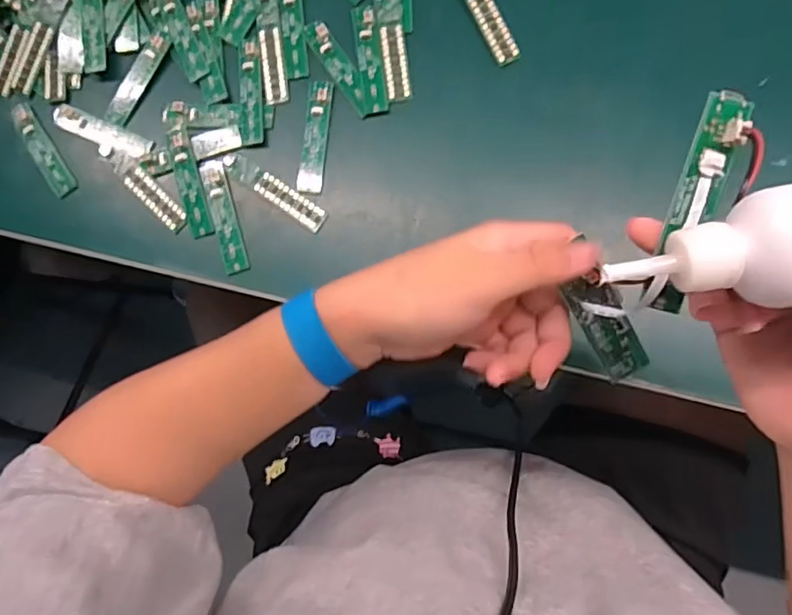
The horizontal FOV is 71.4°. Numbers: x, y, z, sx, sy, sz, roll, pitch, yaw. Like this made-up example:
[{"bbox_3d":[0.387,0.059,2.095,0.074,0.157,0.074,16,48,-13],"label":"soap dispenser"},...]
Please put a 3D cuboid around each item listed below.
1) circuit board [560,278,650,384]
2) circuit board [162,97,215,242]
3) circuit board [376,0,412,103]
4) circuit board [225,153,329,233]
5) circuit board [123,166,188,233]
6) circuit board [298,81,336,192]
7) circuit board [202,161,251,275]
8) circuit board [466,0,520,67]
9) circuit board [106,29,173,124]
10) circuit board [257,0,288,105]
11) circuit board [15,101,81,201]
[{"bbox_3d":[0.106,0.010,0.274,0.022,0.004,0.059,-30,111,12],"label":"circuit board"},{"bbox_3d":[-0.154,-0.104,0.408,0.019,0.006,0.105,-14,81,4],"label":"circuit board"},{"bbox_3d":[-0.002,-0.194,0.403,0.019,0.004,0.088,-6,81,5],"label":"circuit board"},{"bbox_3d":[-0.087,-0.084,0.399,0.082,0.007,0.018,36,87,9],"label":"circuit board"},{"bbox_3d":[-0.179,-0.081,0.410,0.060,0.004,0.017,44,88,10],"label":"circuit board"},{"bbox_3d":[-0.059,-0.125,0.403,0.018,0.004,0.084,6,83,7],"label":"circuit board"},{"bbox_3d":[-0.125,-0.067,0.403,0.017,0.004,0.085,-16,81,3],"label":"circuit board"},{"bbox_3d":[0.064,-0.216,0.399,0.019,0.008,0.084,-26,80,2],"label":"circuit board"},{"bbox_3d":[-0.197,-0.175,0.421,0.018,0.006,0.078,32,86,9],"label":"circuit board"},{"bbox_3d":[-0.094,-0.196,0.413,0.017,0.004,0.088,-8,81,5],"label":"circuit board"},{"bbox_3d":[-0.274,-0.123,0.425,0.019,0.004,0.086,-35,80,0],"label":"circuit board"}]

